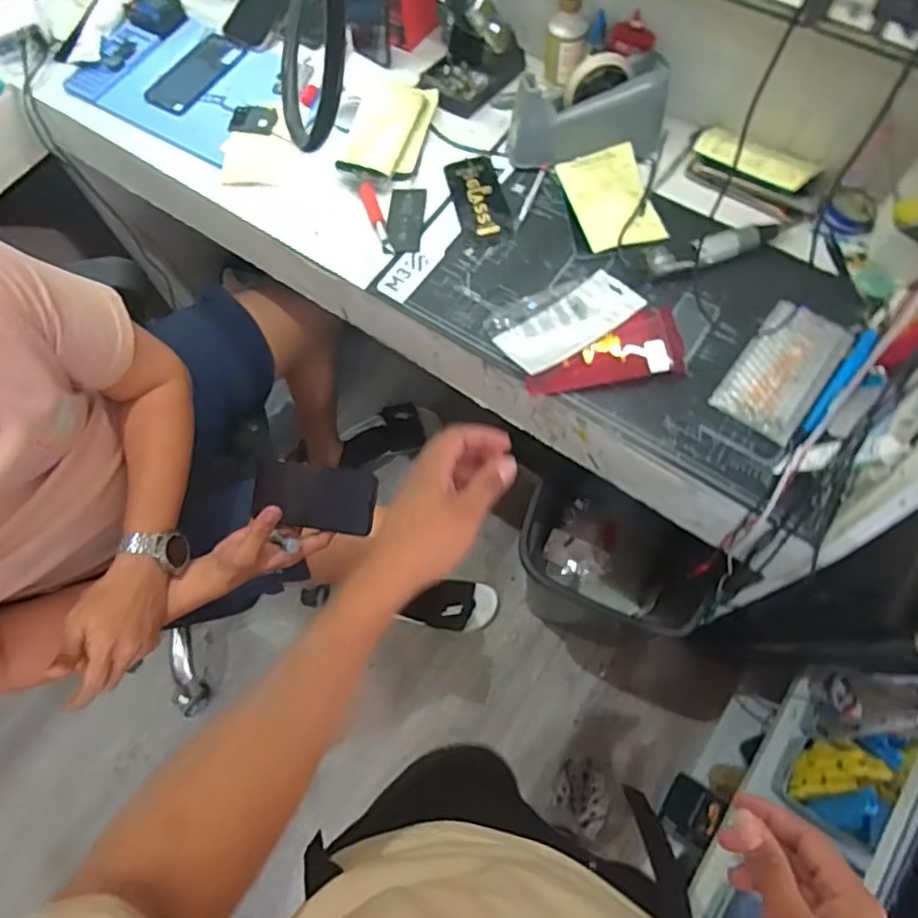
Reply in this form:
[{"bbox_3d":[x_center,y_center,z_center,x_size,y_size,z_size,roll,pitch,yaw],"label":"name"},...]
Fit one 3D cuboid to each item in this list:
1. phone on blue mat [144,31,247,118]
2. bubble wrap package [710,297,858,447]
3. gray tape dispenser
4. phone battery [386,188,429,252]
[{"bbox_3d":[-0.403,-0.587,0.969,0.154,0.012,0.086,-43,75,0],"label":"phone on blue mat"},{"bbox_3d":[0.374,-0.106,0.728,0.094,0.021,0.169,35,74,16],"label":"bubble wrap package"},{"bbox_3d":[0.171,-0.454,0.840,0.210,0.104,0.070,-7,67,0],"label":"gray tape dispenser"},{"bbox_3d":[-0.070,-0.320,0.849,0.049,0.004,0.093,7,78,-1],"label":"phone battery"}]

